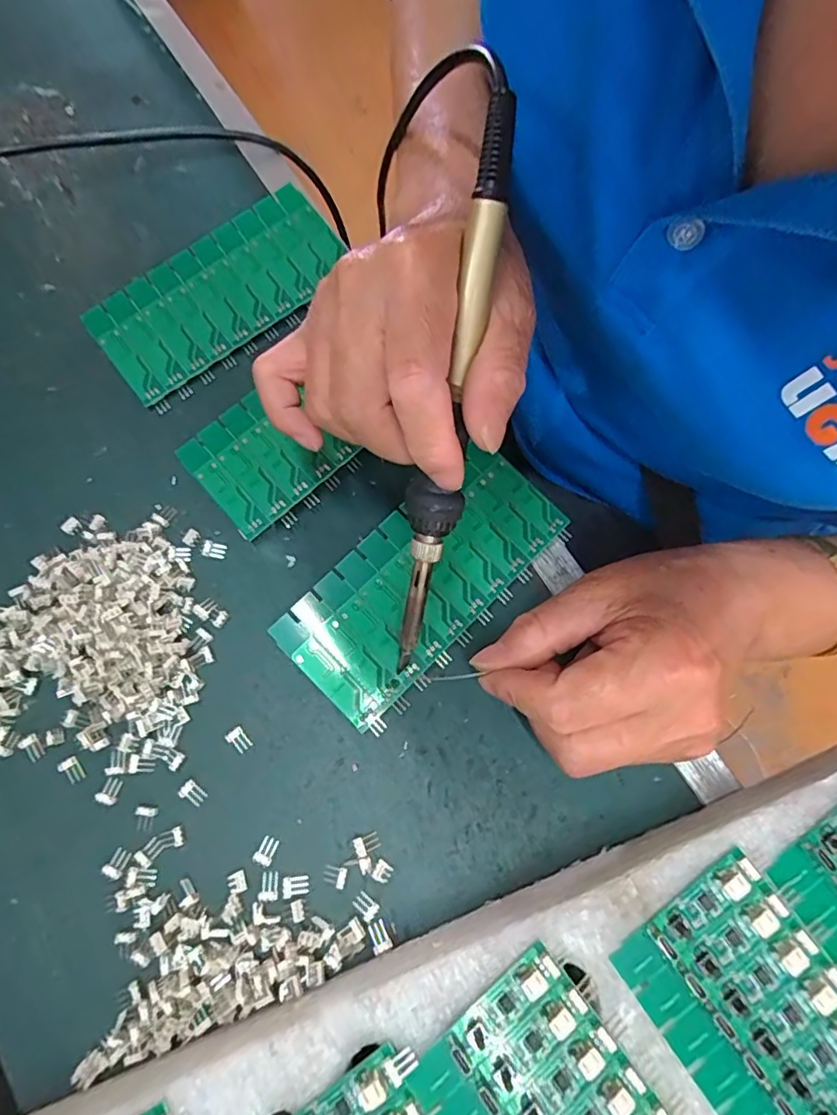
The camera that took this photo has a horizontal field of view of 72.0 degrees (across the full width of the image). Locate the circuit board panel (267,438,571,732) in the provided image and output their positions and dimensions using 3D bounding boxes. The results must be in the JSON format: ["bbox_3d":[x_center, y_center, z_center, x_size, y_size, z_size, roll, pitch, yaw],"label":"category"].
[{"bbox_3d":[0.003,0.009,0.270,0.138,0.013,0.064,-39,74,-10],"label":"circuit board panel"}]

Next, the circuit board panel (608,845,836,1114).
[{"bbox_3d":[0.132,0.177,0.190,0.061,0.008,0.136,-34,76,-9],"label":"circuit board panel"}]

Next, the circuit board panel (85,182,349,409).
[{"bbox_3d":[-0.107,-0.145,0.312,0.136,0.005,0.061,-38,88,-9],"label":"circuit board panel"}]

